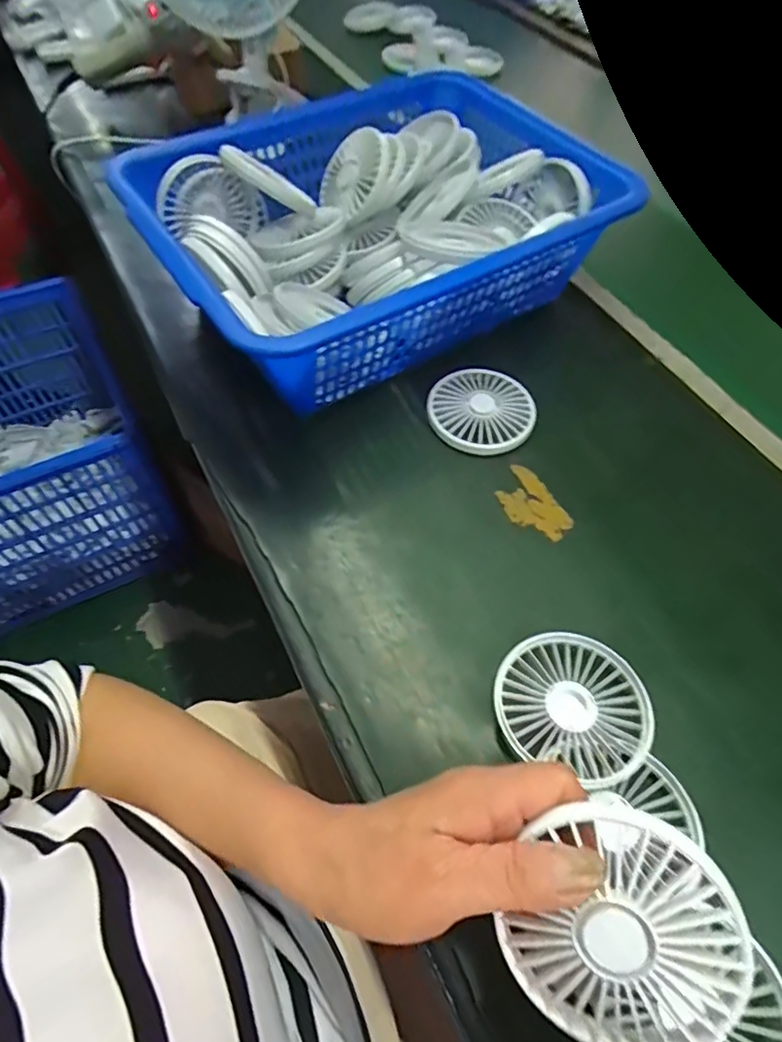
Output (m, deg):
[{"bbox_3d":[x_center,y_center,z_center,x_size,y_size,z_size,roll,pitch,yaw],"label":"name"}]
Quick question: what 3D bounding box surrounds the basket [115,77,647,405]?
[{"bbox_3d":[-0.018,-0.265,0.508,0.367,0.116,0.295,-31,63,-18],"label":"basket"}]

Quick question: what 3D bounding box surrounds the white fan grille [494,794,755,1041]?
[{"bbox_3d":[0.087,0.154,0.204,0.078,0.010,0.088,19,94,19],"label":"white fan grille"}]

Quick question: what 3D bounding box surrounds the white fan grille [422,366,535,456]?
[{"bbox_3d":[0.076,-0.094,0.461,0.087,0.015,0.088,0,58,0],"label":"white fan grille"}]

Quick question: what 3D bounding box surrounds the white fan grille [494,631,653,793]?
[{"bbox_3d":[0.108,0.107,0.329,0.085,0.019,0.081,21,60,11],"label":"white fan grille"}]

